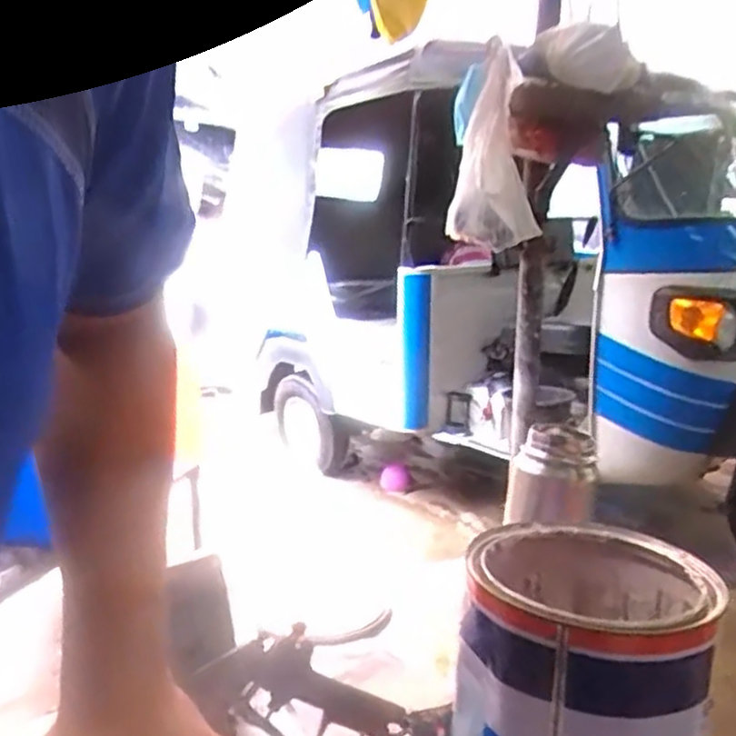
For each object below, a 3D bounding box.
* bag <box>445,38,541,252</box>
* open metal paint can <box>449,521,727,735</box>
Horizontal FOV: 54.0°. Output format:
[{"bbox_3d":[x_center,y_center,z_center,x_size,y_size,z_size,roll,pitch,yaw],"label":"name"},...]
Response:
[{"bbox_3d":[0.267,-0.449,1.512,0.189,0.376,0.086,5,14,13],"label":"bag"},{"bbox_3d":[0.149,0.229,0.507,0.161,0.197,0.188,8,15,24],"label":"open metal paint can"}]

